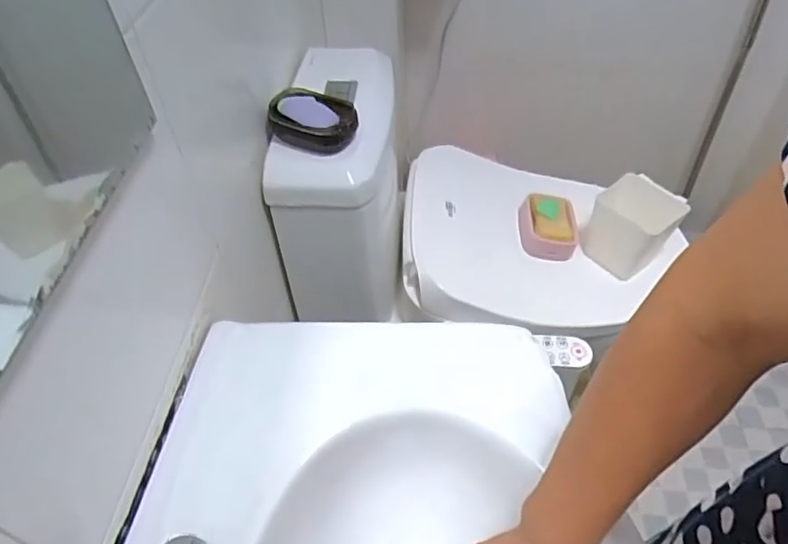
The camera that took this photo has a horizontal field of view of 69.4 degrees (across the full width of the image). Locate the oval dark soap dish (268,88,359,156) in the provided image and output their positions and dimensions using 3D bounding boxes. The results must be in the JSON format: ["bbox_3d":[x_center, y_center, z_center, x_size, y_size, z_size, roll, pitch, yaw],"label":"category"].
[{"bbox_3d":[-0.105,-0.197,0.747,0.117,0.044,0.077,11,50,13],"label":"oval dark soap dish"}]

